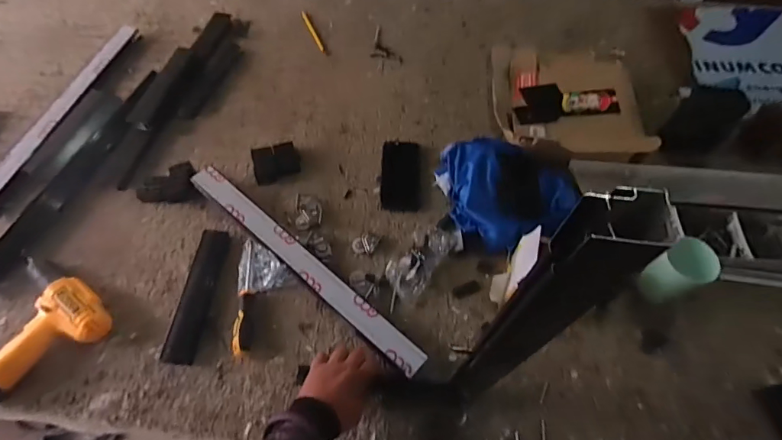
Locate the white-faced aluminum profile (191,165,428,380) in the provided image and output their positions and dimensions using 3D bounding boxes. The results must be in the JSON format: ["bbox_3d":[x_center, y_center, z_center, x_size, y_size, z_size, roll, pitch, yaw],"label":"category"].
[{"bbox_3d":[-0.159,0.069,0.755,0.535,0.029,0.053,39,66,18],"label":"white-faced aluminum profile"}]

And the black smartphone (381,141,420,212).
[{"bbox_3d":[0.020,-0.094,0.884,0.076,0.009,0.165,1,59,0],"label":"black smartphone"}]

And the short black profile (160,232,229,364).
[{"bbox_3d":[-0.334,0.125,0.744,0.053,0.015,0.232,5,59,2],"label":"short black profile"}]

